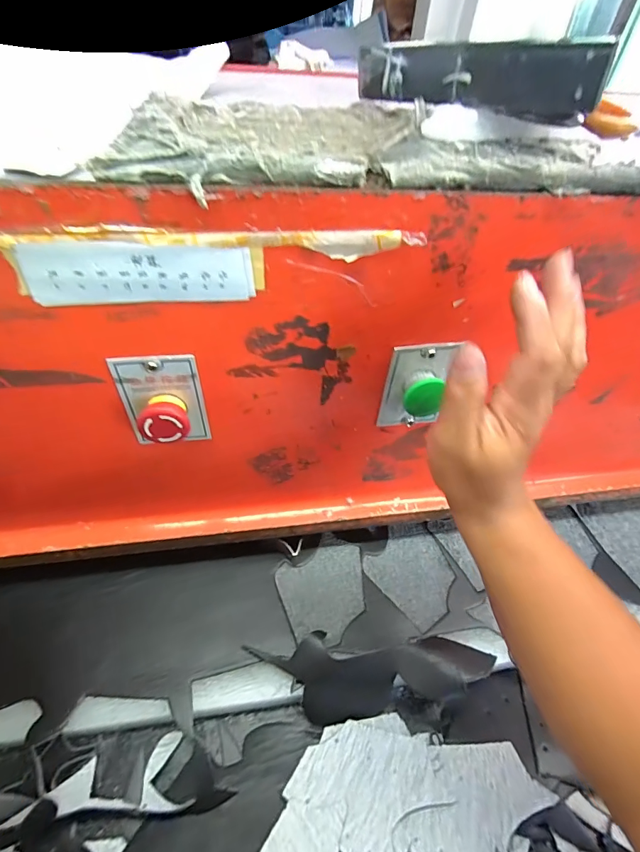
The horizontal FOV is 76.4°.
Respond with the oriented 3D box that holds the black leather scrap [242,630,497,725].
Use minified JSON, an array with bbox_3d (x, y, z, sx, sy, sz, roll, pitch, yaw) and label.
[{"bbox_3d":[0.052,0.260,0.417,0.241,0.063,0.067,1,41,-5],"label":"black leather scrap"}]

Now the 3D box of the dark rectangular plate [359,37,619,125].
[{"bbox_3d":[0.094,-0.232,0.269,0.176,0.033,0.010,34,48,30],"label":"dark rectangular plate"}]

